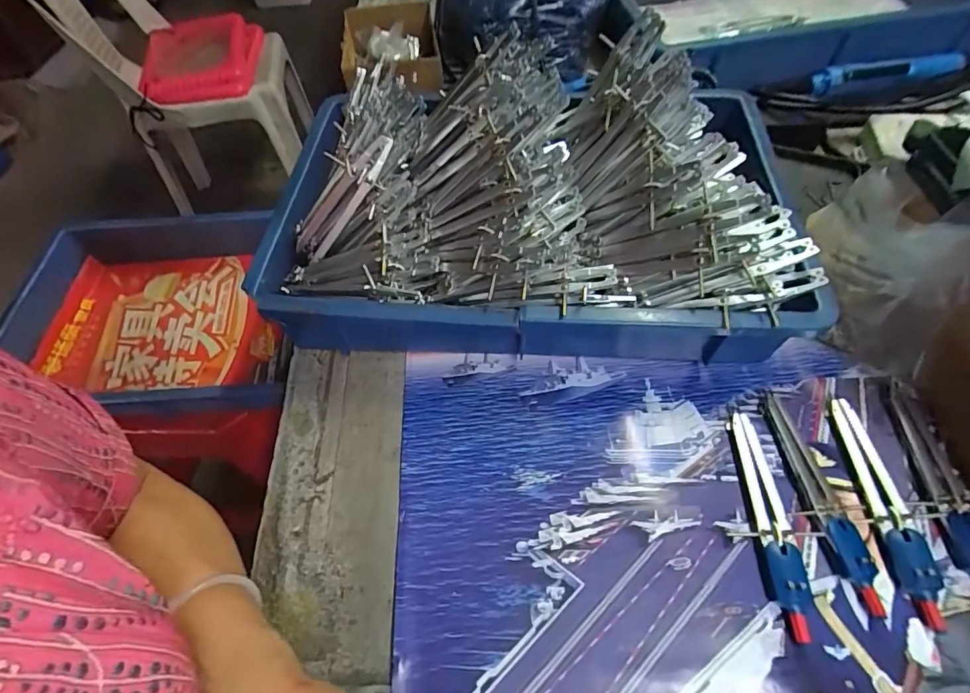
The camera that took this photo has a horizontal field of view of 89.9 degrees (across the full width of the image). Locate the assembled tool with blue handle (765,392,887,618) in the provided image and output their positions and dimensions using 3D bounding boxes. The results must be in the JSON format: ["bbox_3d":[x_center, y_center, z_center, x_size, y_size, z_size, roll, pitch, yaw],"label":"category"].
[{"bbox_3d":[0.227,0.098,0.331,0.036,0.013,0.147,-10,57,-2],"label":"assembled tool with blue handle"}]

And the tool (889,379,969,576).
[{"bbox_3d":[0.310,0.090,0.328,0.029,0.012,0.149,3,57,6],"label":"tool"}]

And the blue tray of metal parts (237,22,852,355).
[{"bbox_3d":[0.029,-0.115,0.403,0.414,0.159,0.235,3,57,6],"label":"blue tray of metal parts"}]

